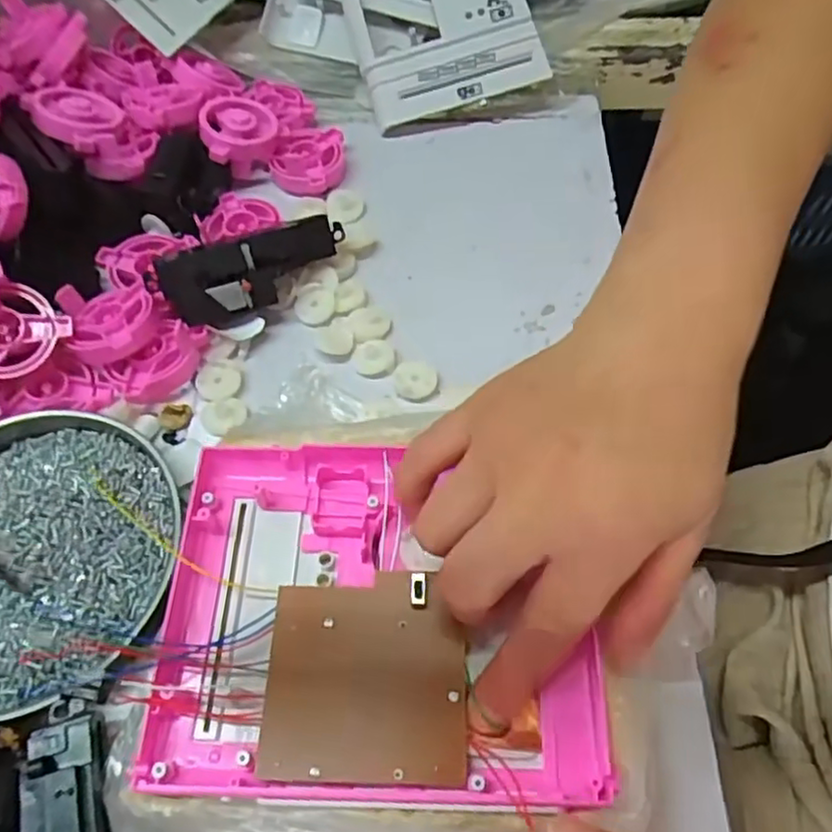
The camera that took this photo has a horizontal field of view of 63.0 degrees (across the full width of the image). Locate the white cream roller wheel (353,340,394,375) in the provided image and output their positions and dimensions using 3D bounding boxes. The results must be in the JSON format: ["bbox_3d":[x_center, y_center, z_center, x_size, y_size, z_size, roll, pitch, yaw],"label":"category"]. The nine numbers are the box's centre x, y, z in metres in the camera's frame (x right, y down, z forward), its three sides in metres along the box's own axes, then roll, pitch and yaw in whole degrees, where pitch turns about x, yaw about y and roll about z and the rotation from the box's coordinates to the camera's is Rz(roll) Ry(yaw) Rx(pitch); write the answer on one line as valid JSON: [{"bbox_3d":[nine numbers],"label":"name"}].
[{"bbox_3d":[-0.023,-0.032,0.369,0.021,0.004,0.021,0,59,1],"label":"white cream roller wheel"}]

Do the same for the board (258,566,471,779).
[{"bbox_3d":[-0.018,0.093,0.249,0.072,0.008,0.071,1,59,2],"label":"board"}]

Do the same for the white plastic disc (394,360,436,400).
[{"bbox_3d":[0.000,-0.019,0.359,0.023,0.005,0.022,0,59,1],"label":"white plastic disc"}]

